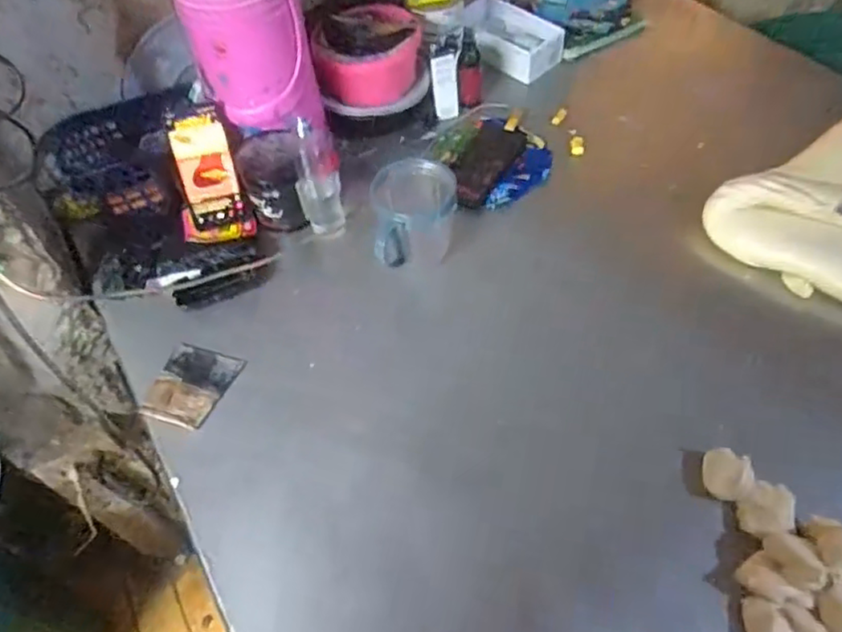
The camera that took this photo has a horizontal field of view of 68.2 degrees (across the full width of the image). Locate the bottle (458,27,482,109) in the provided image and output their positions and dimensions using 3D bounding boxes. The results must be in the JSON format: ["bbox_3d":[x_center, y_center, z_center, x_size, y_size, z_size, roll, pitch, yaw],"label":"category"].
[{"bbox_3d":[0.081,-0.404,1.020,0.039,0.109,0.041,-1,54,4],"label":"bottle"}]

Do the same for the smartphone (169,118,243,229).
[{"bbox_3d":[-0.298,-0.199,0.869,0.073,0.146,0.012,-13,20,-11],"label":"smartphone"}]

